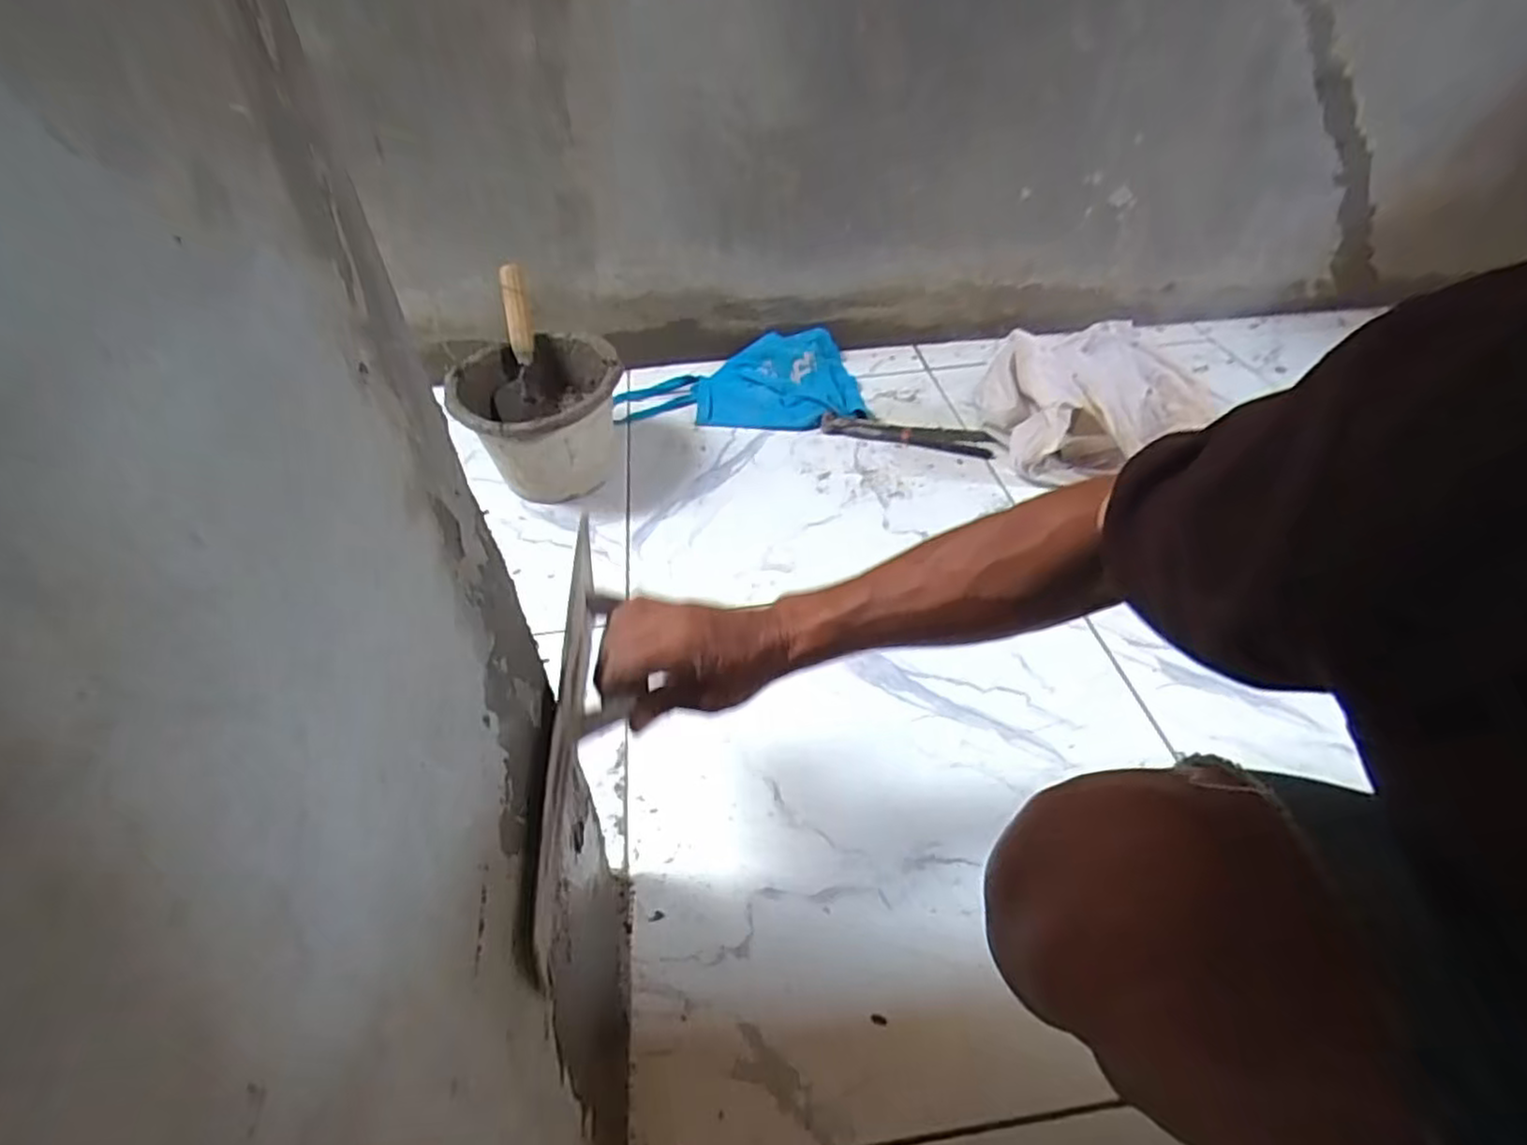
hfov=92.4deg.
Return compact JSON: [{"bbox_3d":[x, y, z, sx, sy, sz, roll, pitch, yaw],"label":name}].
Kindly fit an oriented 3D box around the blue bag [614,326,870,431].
[{"bbox_3d":[-0.042,-0.305,1.174,0.389,0.052,0.241,-5,42,-3],"label":"blue bag"}]

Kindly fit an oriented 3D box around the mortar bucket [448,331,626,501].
[{"bbox_3d":[-0.293,-0.196,0.991,0.202,0.171,0.209,-1,42,1],"label":"mortar bucket"}]

